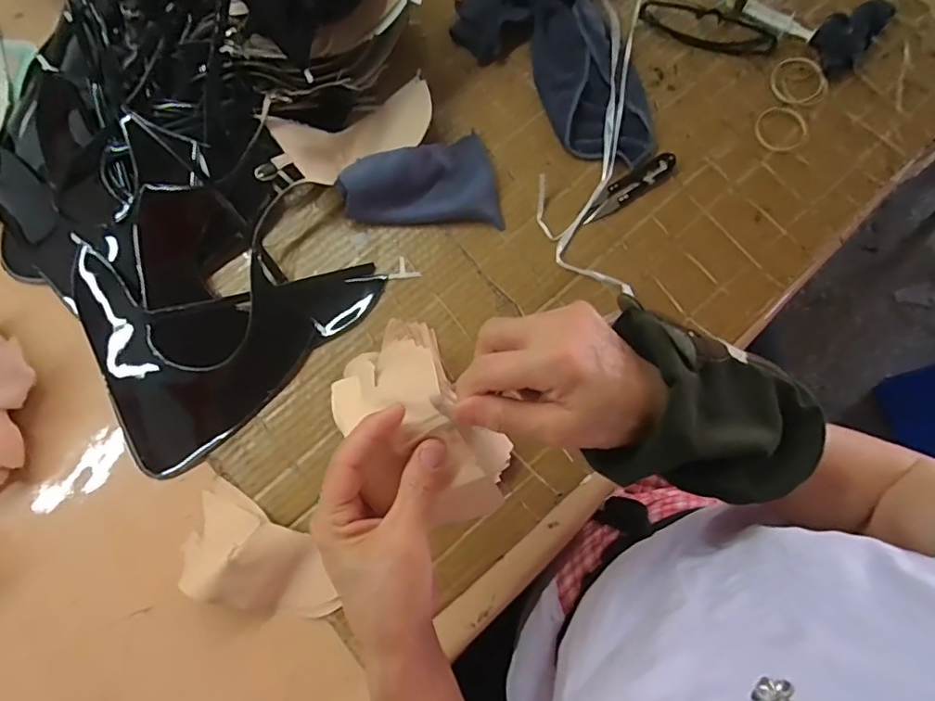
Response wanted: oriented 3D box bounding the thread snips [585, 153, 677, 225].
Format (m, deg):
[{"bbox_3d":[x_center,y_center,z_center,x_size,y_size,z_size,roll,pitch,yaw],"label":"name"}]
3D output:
[{"bbox_3d":[0.154,-0.155,0.504,0.100,0.008,0.021,-33,81,-6],"label":"thread snips"}]

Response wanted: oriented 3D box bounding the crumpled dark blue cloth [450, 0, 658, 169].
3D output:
[{"bbox_3d":[0.083,-0.308,0.508,0.187,0.056,0.257,-2,79,0],"label":"crumpled dark blue cloth"}]

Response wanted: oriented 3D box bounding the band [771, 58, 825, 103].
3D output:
[{"bbox_3d":[0.325,-0.266,0.528,0.048,0.005,0.046,0,89,5],"label":"band"}]

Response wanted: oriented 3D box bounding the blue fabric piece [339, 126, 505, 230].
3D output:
[{"bbox_3d":[-0.044,-0.154,0.490,0.139,0.040,0.090,-10,79,-1],"label":"blue fabric piece"}]

